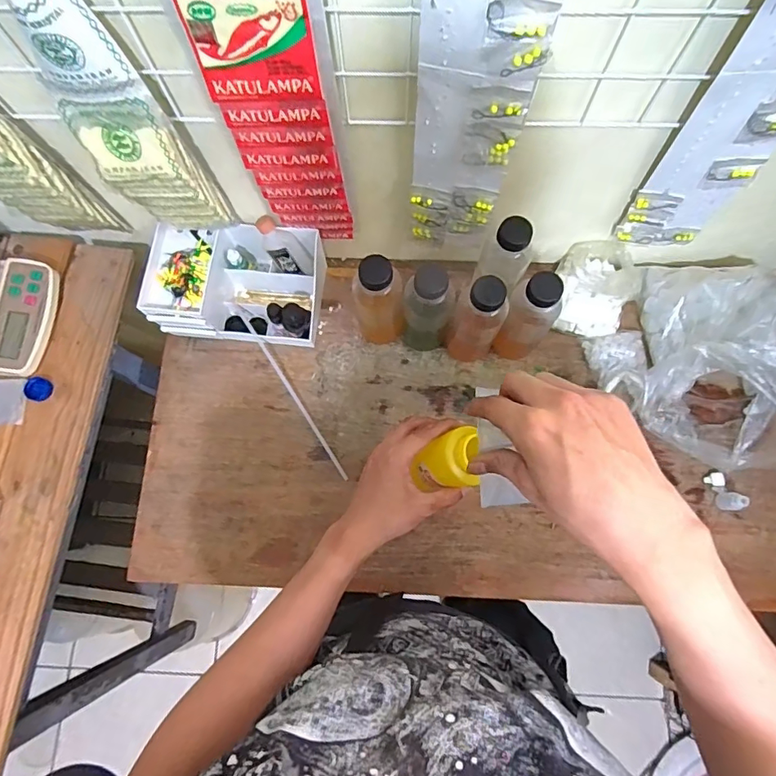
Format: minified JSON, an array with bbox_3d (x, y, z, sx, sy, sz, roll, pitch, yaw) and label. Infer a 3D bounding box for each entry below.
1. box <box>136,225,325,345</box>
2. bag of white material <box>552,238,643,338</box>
[{"bbox_3d":[-0.218,-0.149,0.715,0.230,0.108,0.151,5,76,3],"label":"box"},{"bbox_3d":[0.302,-0.141,0.712,0.115,0.063,0.119,11,76,4],"label":"bag of white material"}]

